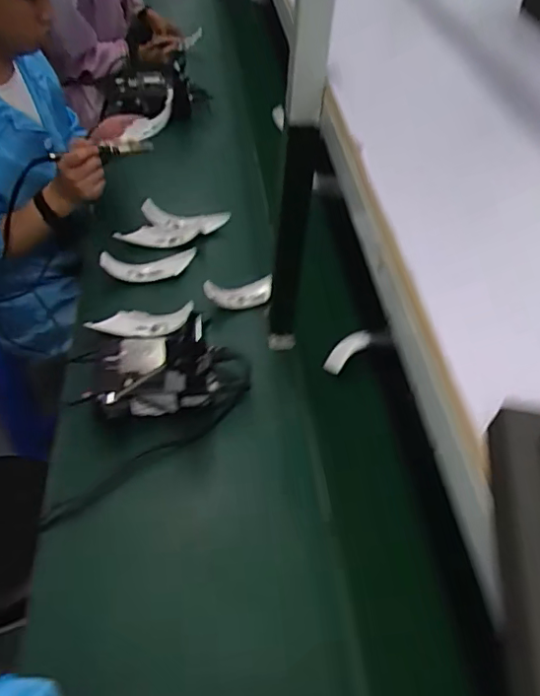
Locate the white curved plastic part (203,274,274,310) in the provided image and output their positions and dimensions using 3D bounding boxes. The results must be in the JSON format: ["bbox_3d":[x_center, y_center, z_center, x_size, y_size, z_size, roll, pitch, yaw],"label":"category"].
[{"bbox_3d":[-0.056,-0.099,1.045,0.137,0.052,0.037,-6,45,-29],"label":"white curved plastic part"}]

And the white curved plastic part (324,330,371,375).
[{"bbox_3d":[0.134,0.005,0.972,0.096,0.022,0.032,-43,55,2],"label":"white curved plastic part"}]

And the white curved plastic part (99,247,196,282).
[{"bbox_3d":[-0.234,-0.164,1.077,0.182,0.039,0.046,-8,50,-11],"label":"white curved plastic part"}]

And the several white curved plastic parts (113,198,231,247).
[{"bbox_3d":[-0.203,-0.263,1.170,0.232,0.035,0.100,-1,49,-5],"label":"several white curved plastic parts"}]

